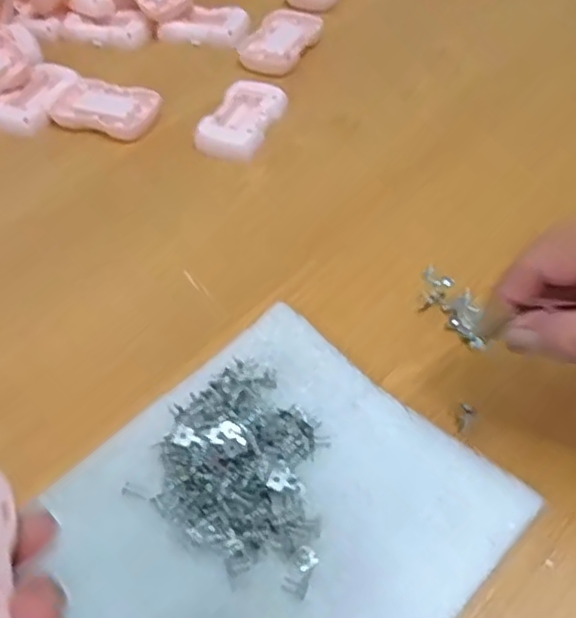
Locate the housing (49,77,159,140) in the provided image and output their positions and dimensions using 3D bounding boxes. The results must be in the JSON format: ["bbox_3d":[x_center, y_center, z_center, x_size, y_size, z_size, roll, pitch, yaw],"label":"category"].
[{"bbox_3d":[-0.155,-0.168,0.553,0.090,0.017,0.059,13,54,13],"label":"housing"}]

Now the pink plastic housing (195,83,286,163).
[{"bbox_3d":[-0.039,-0.157,0.533,0.053,0.015,0.083,17,55,16],"label":"pink plastic housing"}]

